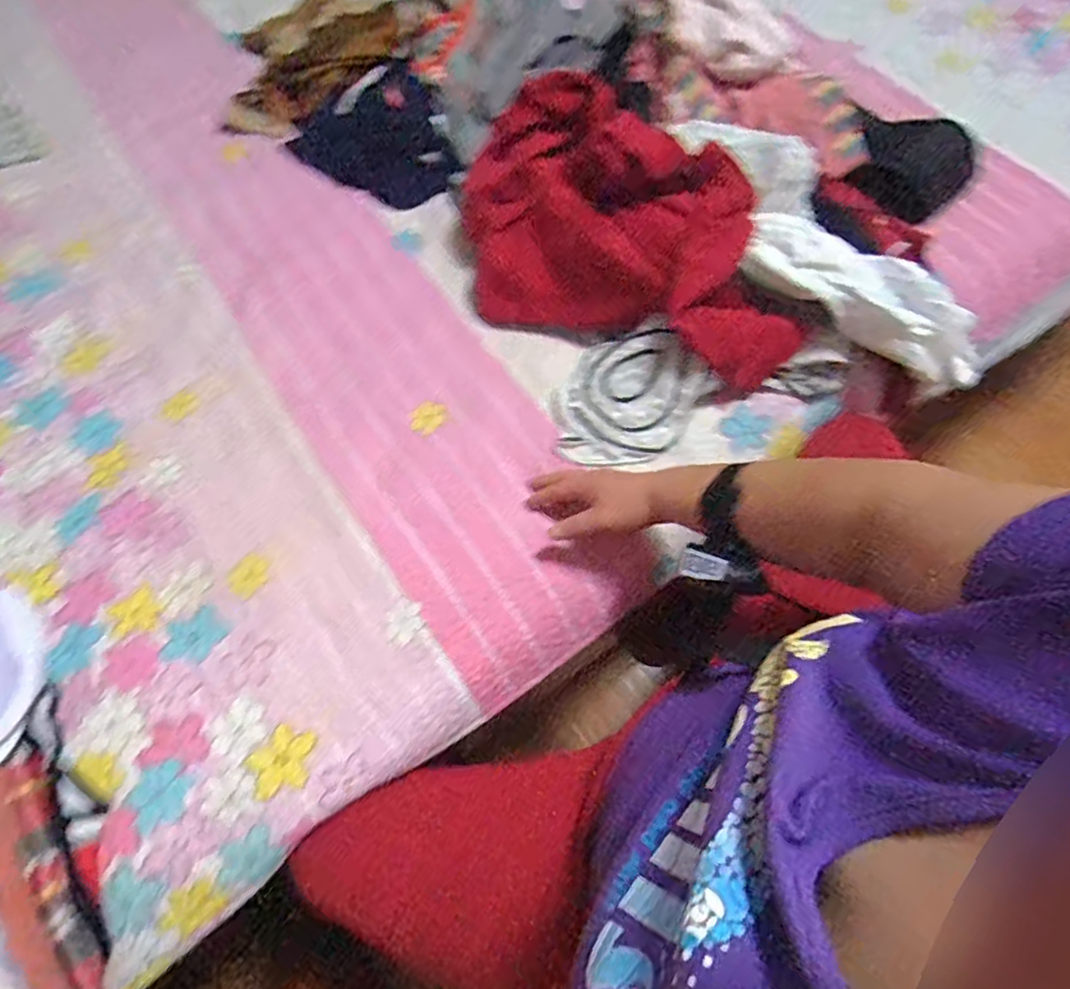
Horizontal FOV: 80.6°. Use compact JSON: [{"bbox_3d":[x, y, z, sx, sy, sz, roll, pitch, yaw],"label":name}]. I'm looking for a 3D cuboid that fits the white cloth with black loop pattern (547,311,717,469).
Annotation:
[{"bbox_3d":[0.104,-0.118,0.724,0.145,0.062,0.185,37,71,15],"label":"white cloth with black loop pattern"}]

